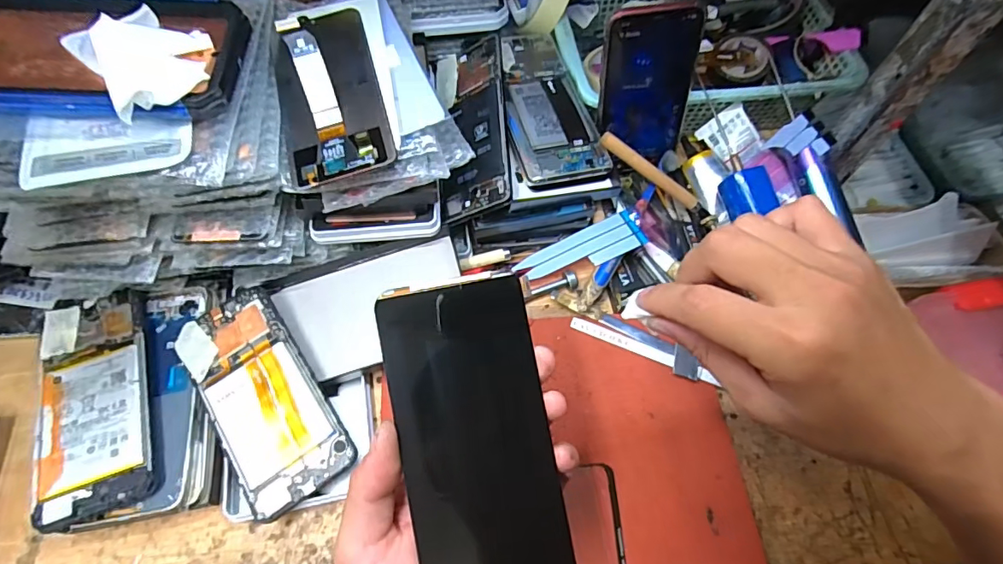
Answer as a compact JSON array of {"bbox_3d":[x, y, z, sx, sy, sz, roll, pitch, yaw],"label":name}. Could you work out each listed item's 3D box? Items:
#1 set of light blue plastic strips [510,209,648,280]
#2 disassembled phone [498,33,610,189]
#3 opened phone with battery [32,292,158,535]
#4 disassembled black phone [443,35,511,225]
[{"bbox_3d":[0.068,-0.026,0.431,0.108,0.005,0.038,-27,63,2],"label":"set of light blue plastic strips"},{"bbox_3d":[0.039,-0.157,0.443,0.077,0.013,0.161,-10,63,-6],"label":"disassembled phone"},{"bbox_3d":[-0.294,0.085,0.365,0.071,0.009,0.161,-17,64,-16],"label":"opened phone with battery"},{"bbox_3d":[-0.024,-0.130,0.426,0.064,0.011,0.157,-13,71,31],"label":"disassembled black phone"}]

